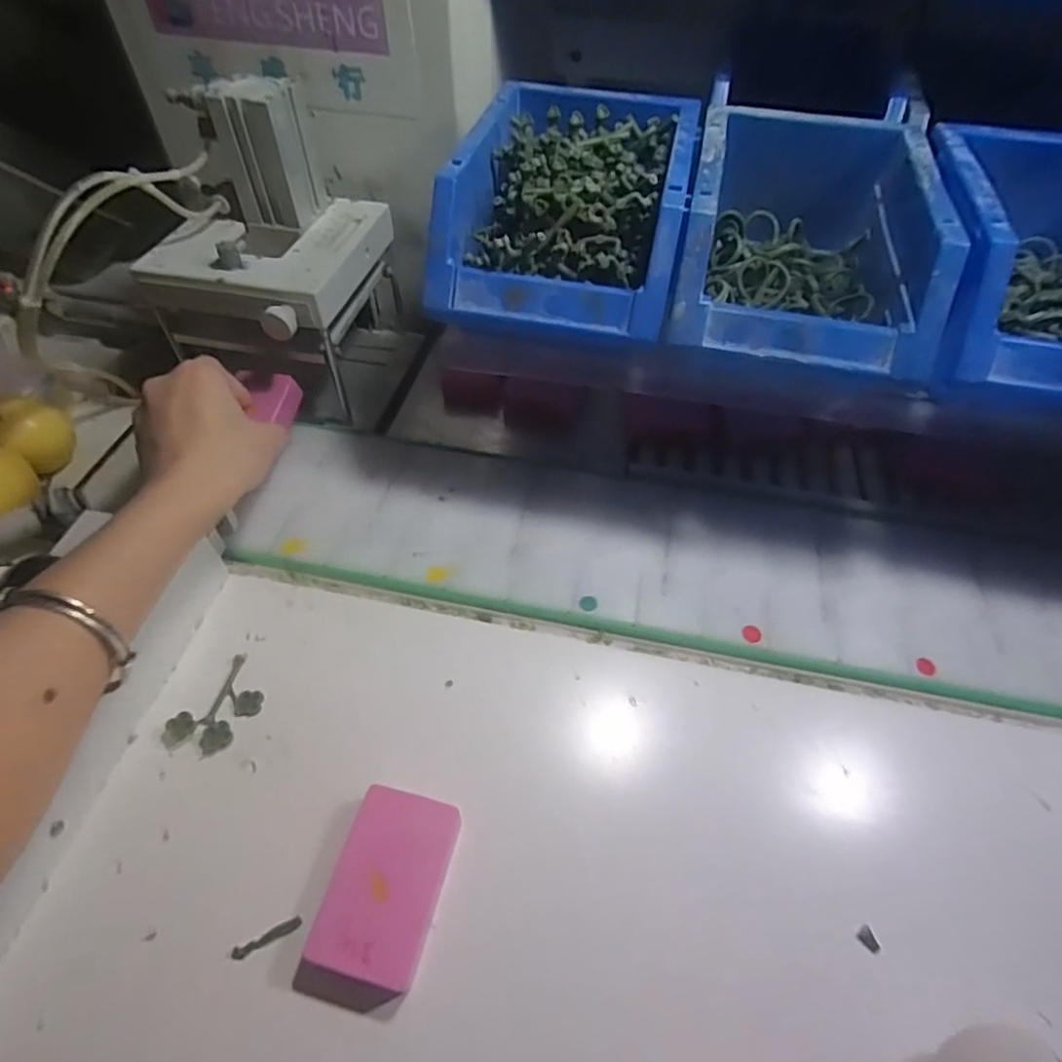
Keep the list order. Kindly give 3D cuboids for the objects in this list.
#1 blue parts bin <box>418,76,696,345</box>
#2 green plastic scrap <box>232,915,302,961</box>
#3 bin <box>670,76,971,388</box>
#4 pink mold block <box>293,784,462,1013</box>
[{"bbox_3d":[0.024,-0.182,0.349,0.125,0.073,0.180,10,52,7],"label":"blue parts bin"},{"bbox_3d":[-0.114,0.175,0.260,0.029,0.004,0.005,-21,54,-17],"label":"green plastic scrap"},{"bbox_3d":[0.147,-0.159,0.329,0.124,0.063,0.173,11,52,8],"label":"bin"},{"bbox_3d":[-0.064,0.159,0.264,0.047,0.022,0.081,14,52,10],"label":"pink mold block"}]

